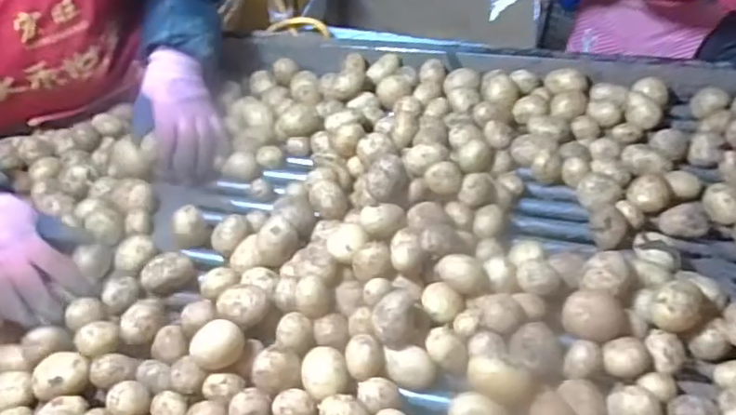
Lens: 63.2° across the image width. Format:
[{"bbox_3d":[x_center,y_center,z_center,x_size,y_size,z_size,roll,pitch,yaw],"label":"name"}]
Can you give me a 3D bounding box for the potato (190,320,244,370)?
[{"bbox_3d":[-0.144,0.134,0.579,0.049,0.035,0.041,-25,52,-21],"label":"potato"}]

